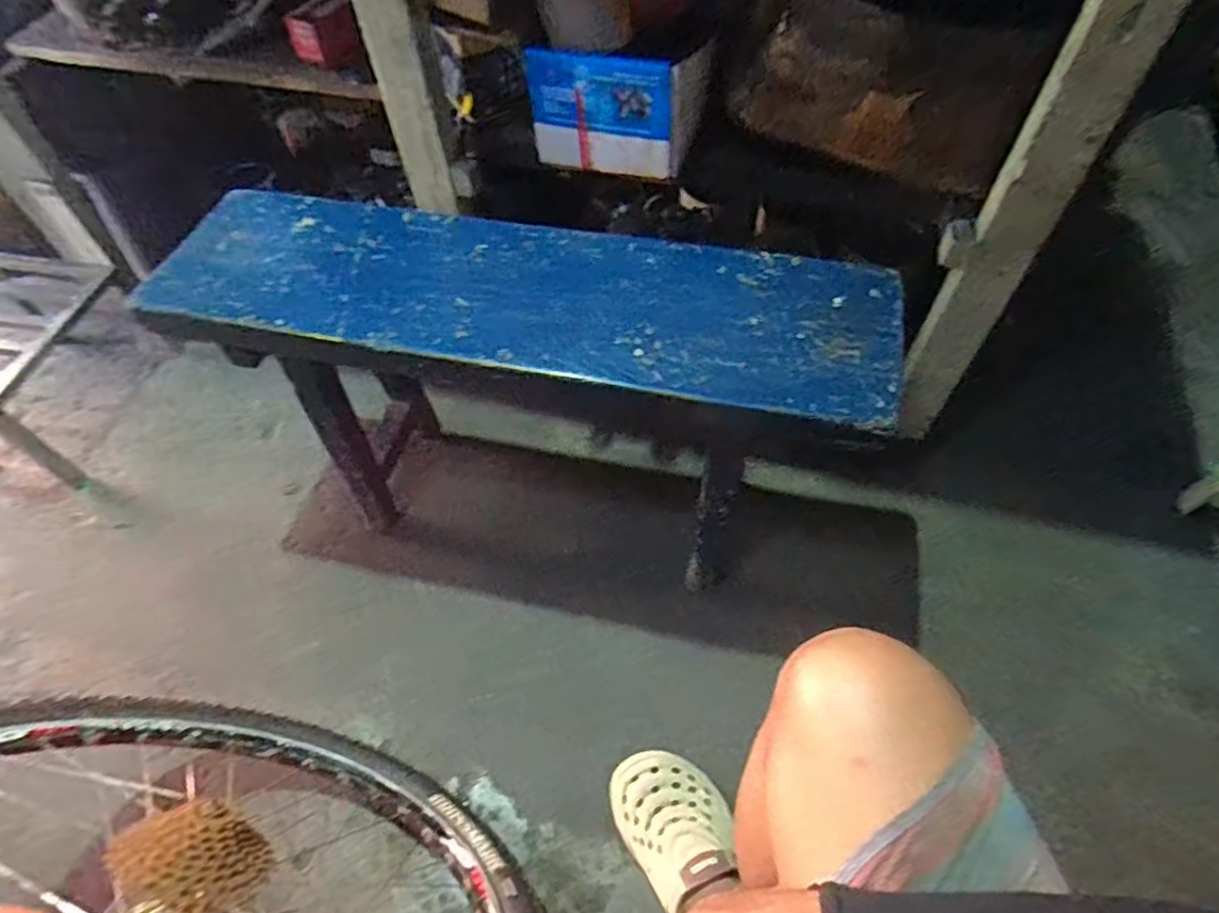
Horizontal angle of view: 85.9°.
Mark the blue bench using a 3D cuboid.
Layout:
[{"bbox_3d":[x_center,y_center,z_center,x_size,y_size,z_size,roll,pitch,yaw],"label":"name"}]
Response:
[{"bbox_3d":[-0.104,-0.065,0.916,0.836,0.453,0.263,8,57,7],"label":"blue bench"}]

